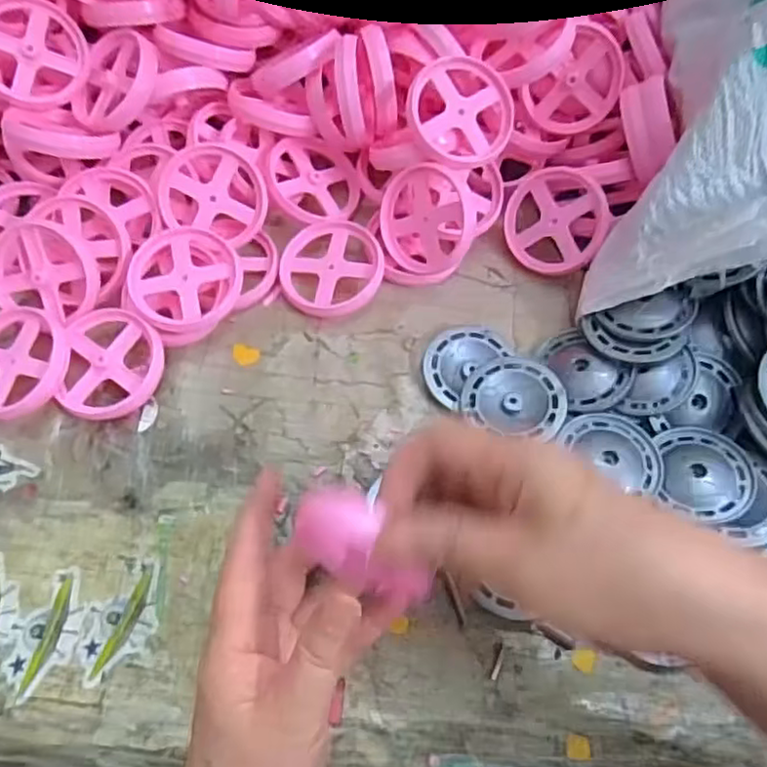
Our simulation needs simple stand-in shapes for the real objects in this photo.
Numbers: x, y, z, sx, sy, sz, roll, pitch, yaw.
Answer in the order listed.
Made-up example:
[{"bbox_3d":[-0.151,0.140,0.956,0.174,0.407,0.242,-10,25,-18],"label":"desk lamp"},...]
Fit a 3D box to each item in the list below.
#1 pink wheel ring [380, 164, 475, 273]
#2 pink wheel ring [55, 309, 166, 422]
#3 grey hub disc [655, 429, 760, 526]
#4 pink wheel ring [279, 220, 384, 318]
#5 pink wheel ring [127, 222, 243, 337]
[{"bbox_3d":[0.026,-0.099,0.406,0.063,0.063,0.009,16,27,35],"label":"pink wheel ring"},{"bbox_3d":[-0.152,-0.012,0.379,0.054,0.015,0.065,1,63,-2],"label":"pink wheel ring"},{"bbox_3d":[0.173,0.047,0.360,0.047,0.008,0.053,8,63,2],"label":"grey hub disc"},{"bbox_3d":[-0.032,-0.073,0.418,0.063,0.014,0.062,1,63,-2],"label":"pink wheel ring"},{"bbox_3d":[-0.117,-0.064,0.393,0.060,0.012,0.067,-24,67,-14],"label":"pink wheel ring"}]

